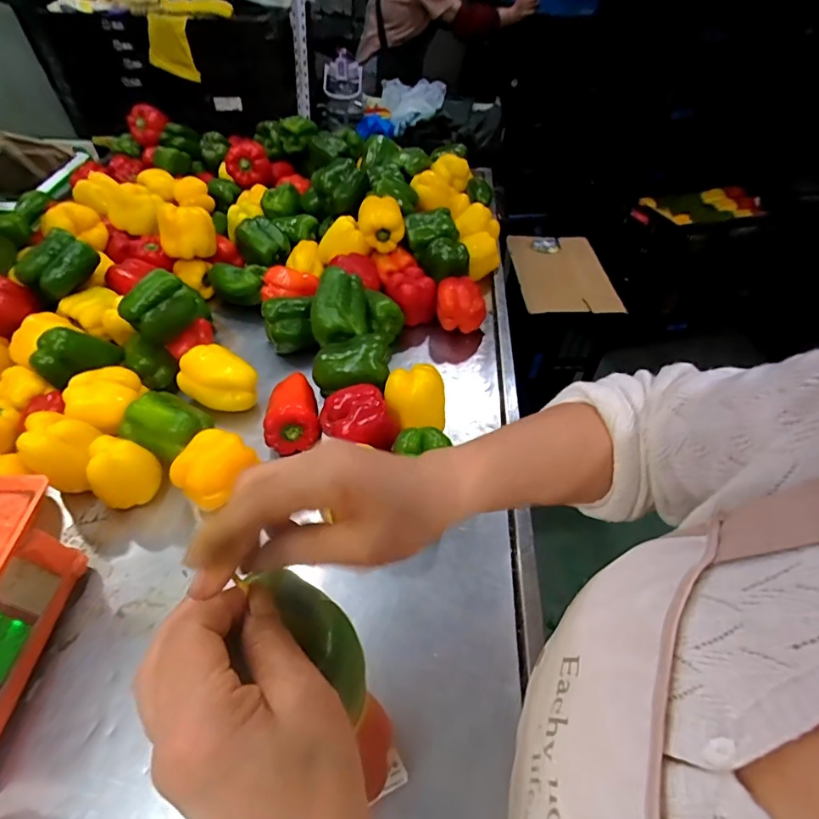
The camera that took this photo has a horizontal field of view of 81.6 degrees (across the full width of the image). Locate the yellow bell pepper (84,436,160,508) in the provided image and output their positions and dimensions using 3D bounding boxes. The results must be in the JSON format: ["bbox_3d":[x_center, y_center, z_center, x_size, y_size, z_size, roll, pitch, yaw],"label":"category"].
[{"bbox_3d":[-0.362,0.081,0.603,0.065,0.088,0.058,5,48,3],"label":"yellow bell pepper"}]

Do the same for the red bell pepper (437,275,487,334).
[{"bbox_3d":[0.092,-0.184,0.850,0.088,0.085,0.074,-1,48,-2],"label":"red bell pepper"}]

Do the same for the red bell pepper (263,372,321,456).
[{"bbox_3d":[-0.173,-0.003,0.688,0.077,0.063,0.107,-9,49,-10],"label":"red bell pepper"}]

